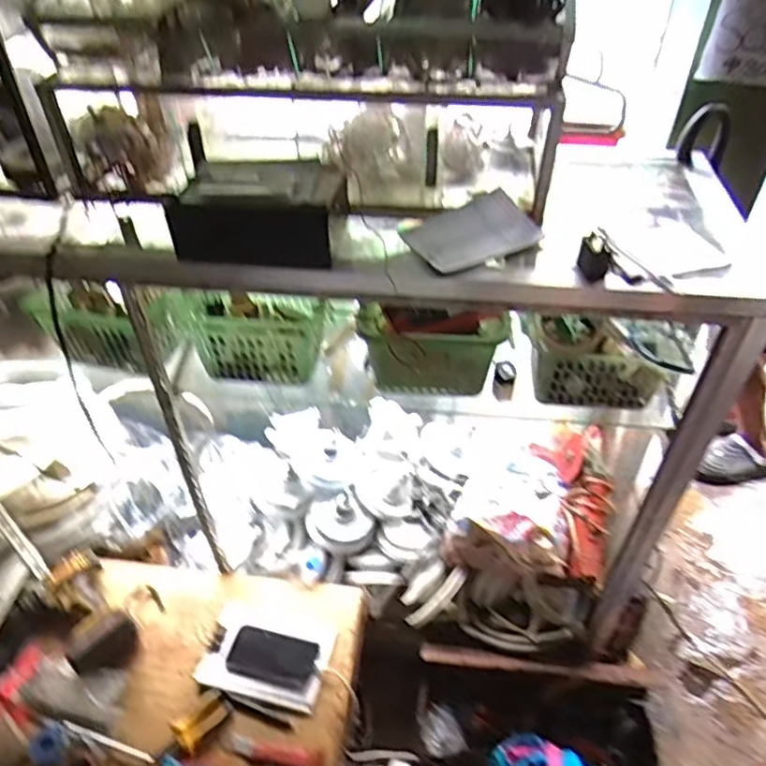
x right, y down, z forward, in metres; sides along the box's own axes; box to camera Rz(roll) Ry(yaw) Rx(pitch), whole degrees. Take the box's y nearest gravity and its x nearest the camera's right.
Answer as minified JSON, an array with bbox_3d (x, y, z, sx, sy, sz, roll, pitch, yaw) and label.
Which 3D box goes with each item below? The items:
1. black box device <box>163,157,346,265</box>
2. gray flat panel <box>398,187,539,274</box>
[{"bbox_3d":[-0.144,-0.203,0.728,0.186,0.079,0.116,4,44,7],"label":"black box device"},{"bbox_3d":[0.107,-0.178,0.738,0.147,0.009,0.088,-22,62,-15],"label":"gray flat panel"}]

